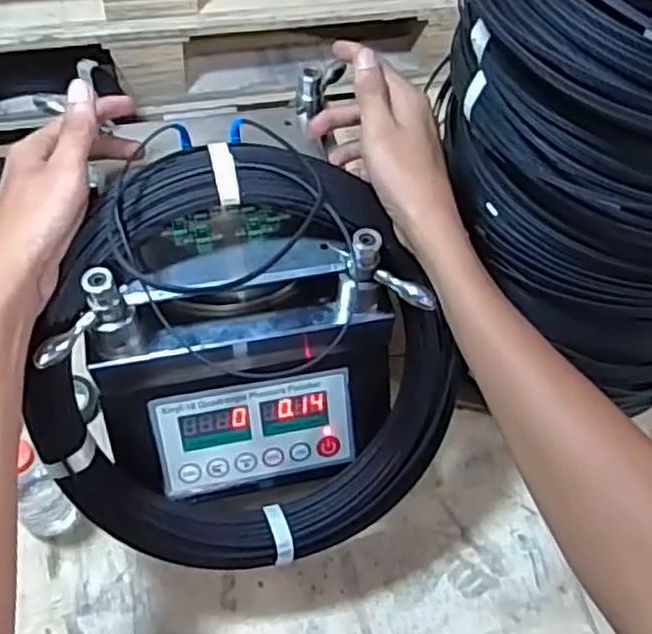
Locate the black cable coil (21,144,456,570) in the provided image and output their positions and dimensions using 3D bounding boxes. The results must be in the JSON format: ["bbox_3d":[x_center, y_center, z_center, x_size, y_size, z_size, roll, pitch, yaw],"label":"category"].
[{"bbox_3d":[-0.060,0.039,0.510,0.291,0.303,0.054,-24,20,-2],"label":"black cable coil"}]

